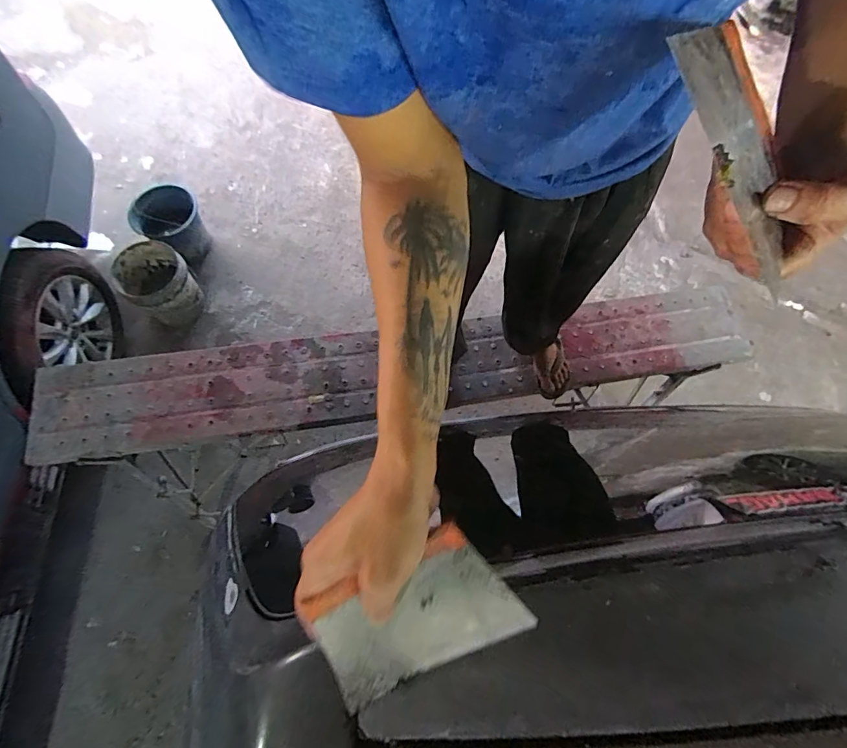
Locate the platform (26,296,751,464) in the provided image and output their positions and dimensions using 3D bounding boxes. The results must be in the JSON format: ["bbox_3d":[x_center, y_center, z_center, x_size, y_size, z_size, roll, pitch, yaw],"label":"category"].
[{"bbox_3d":[0.009,0.002,1.219,1.962,0.076,0.285,-6,76,-8],"label":"platform"}]

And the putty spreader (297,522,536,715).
[{"bbox_3d":[-0.008,0.171,0.309,0.139,0.012,0.094,-30,104,4],"label":"putty spreader"}]

